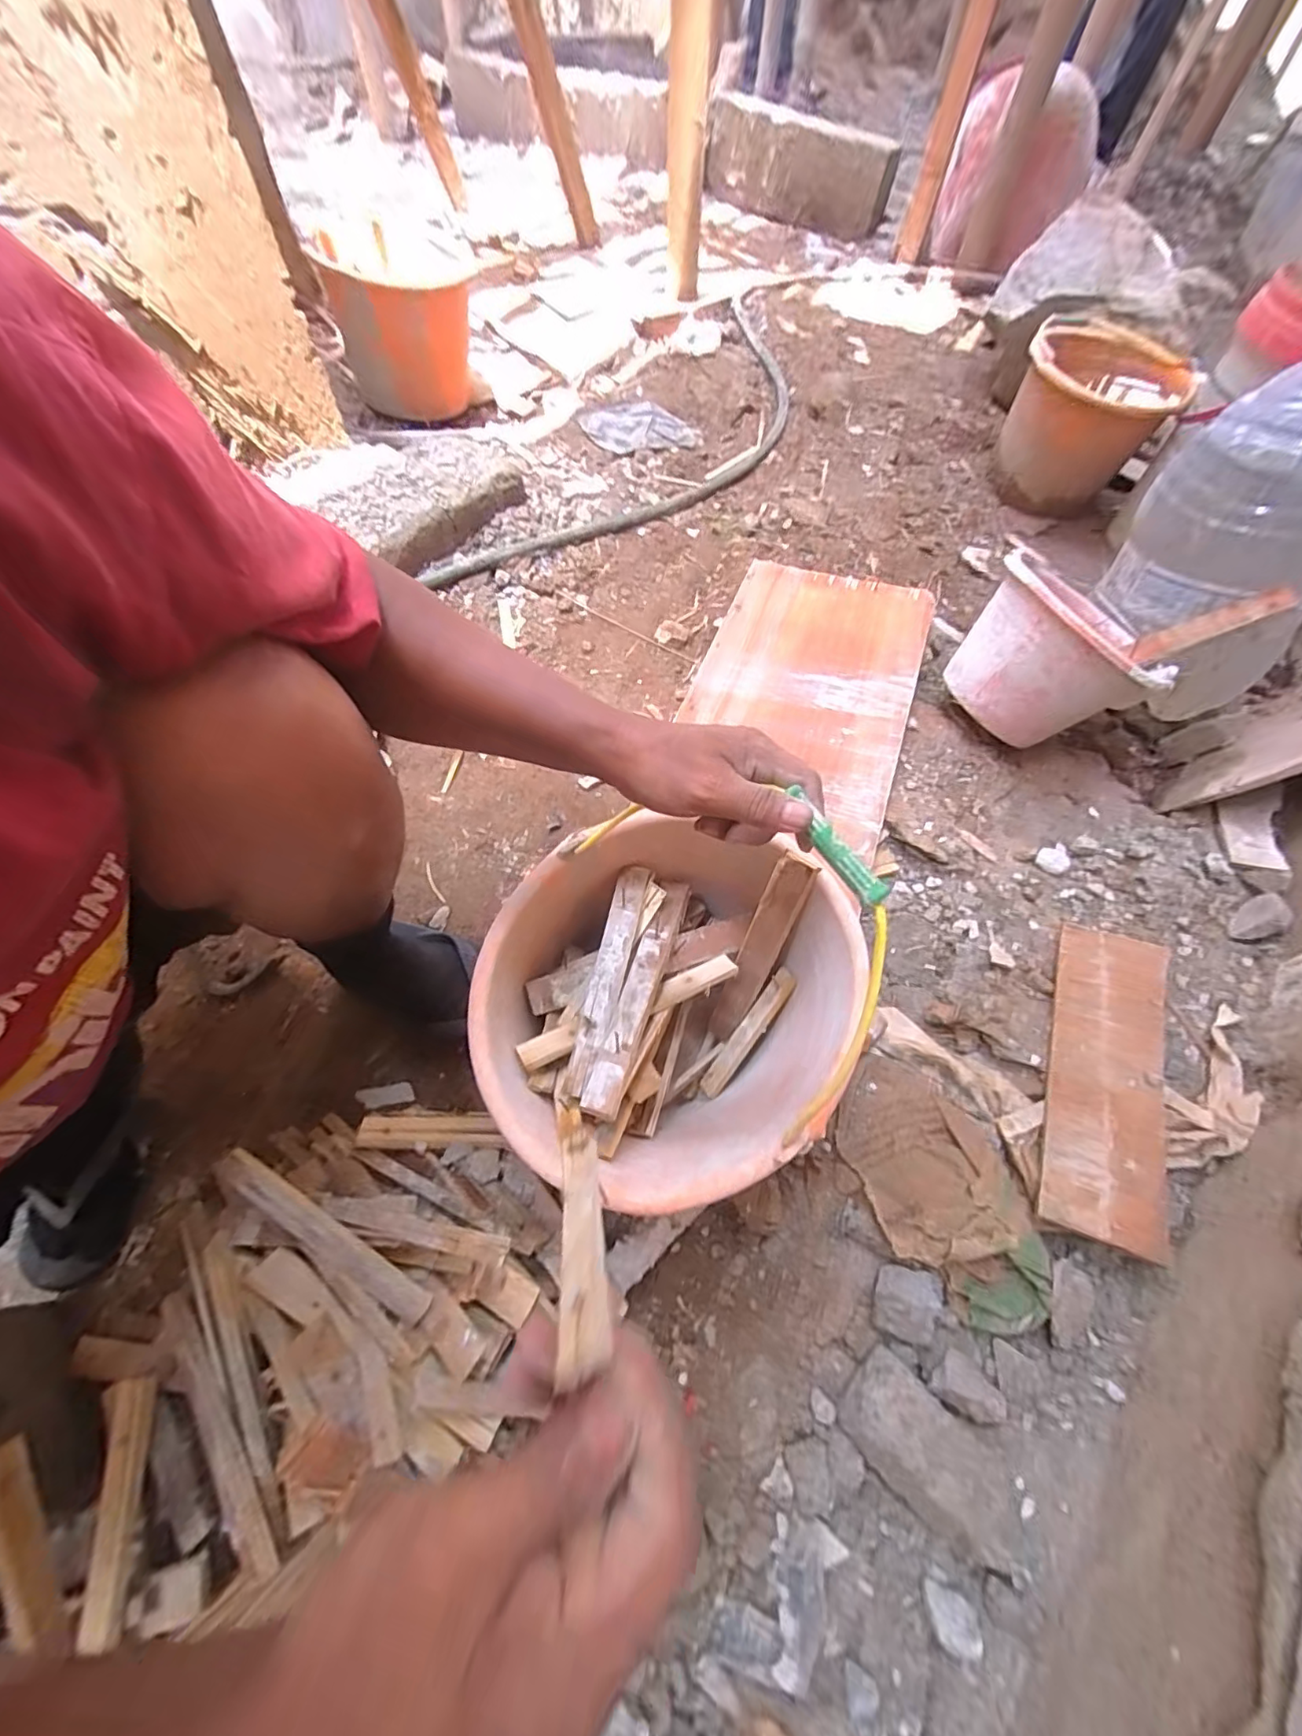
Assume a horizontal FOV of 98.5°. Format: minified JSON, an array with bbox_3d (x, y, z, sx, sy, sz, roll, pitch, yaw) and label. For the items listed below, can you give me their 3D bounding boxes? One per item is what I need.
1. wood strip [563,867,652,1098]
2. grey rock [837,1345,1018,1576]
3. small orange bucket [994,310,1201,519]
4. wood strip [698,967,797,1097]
[{"bbox_3d":[-0.036,0.089,0.481,0.028,0.013,0.200,11,58,6],"label":"wood strip"},{"bbox_3d":[0.217,0.450,0.434,0.122,0.053,0.078,35,63,20],"label":"grey rock"},{"bbox_3d":[0.846,-0.876,1.113,0.273,0.219,0.337,32,62,19],"label":"small orange bucket"},{"bbox_3d":[0.096,0.166,0.558,0.022,0.011,0.158,35,109,18],"label":"wood strip"}]

